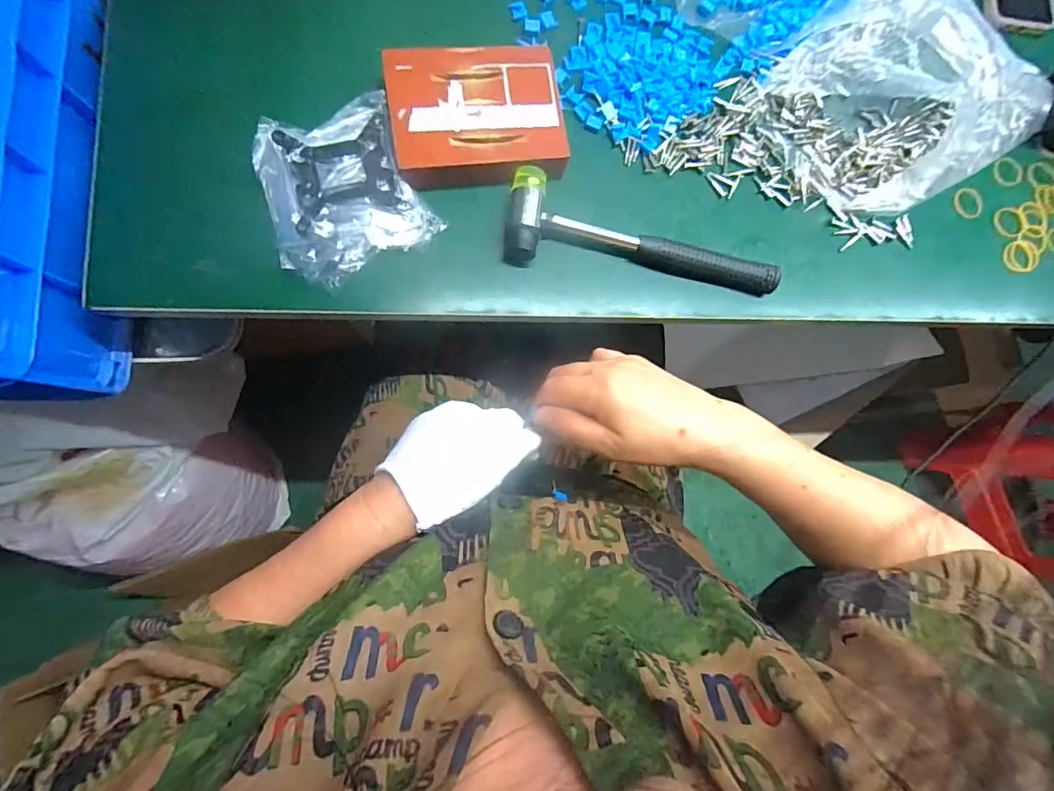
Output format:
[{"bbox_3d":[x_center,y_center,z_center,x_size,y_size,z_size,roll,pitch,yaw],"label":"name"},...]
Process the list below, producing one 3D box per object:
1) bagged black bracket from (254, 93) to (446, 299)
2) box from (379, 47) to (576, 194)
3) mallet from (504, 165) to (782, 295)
[{"bbox_3d":[-0.149,-0.165,0.378,0.121,0.022,0.129,-29,89,-10],"label":"bagged black bracket"},{"bbox_3d":[-0.041,-0.229,0.389,0.136,0.027,0.108,-8,86,-9],"label":"box"},{"bbox_3d":[0.102,-0.137,0.404,0.236,0.028,0.075,7,82,-5],"label":"mallet"}]

